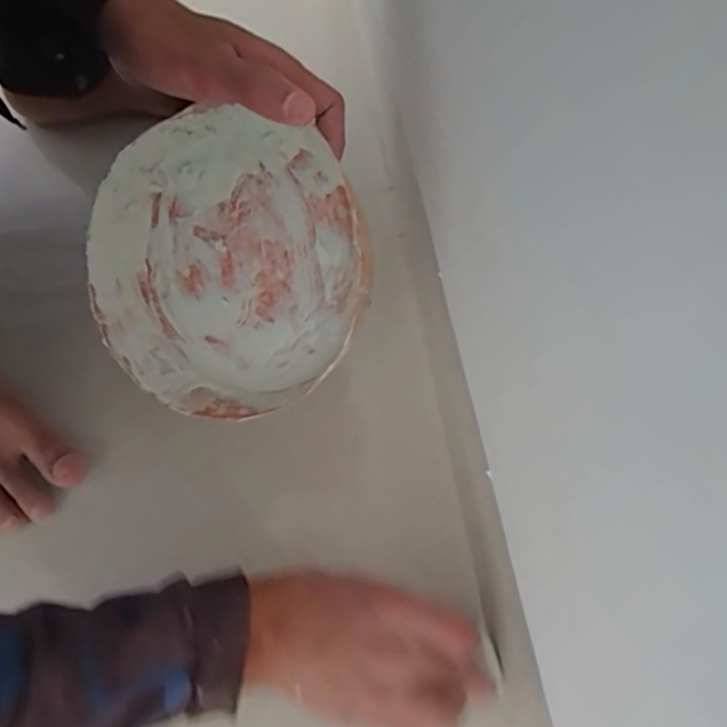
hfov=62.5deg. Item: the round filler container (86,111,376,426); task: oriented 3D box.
[{"bbox_3d":[-0.083,-0.056,0.374,0.173,0.045,0.168,3,105,12],"label":"round filler container"}]

